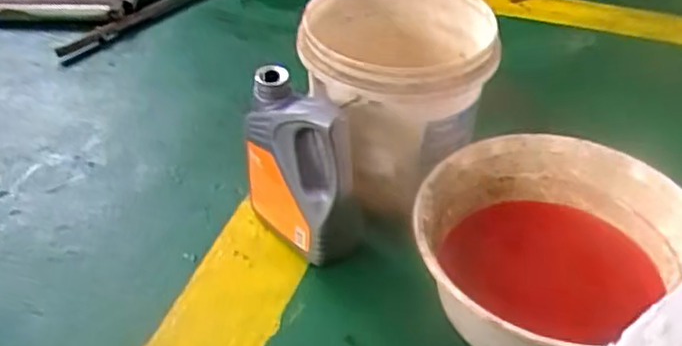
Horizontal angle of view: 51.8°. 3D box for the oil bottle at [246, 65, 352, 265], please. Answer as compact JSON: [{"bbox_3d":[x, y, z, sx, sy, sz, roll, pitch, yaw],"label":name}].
[{"bbox_3d":[-0.059,0.006,0.927,0.090,0.238,0.150,-20,45,-22],"label":"oil bottle"}]

